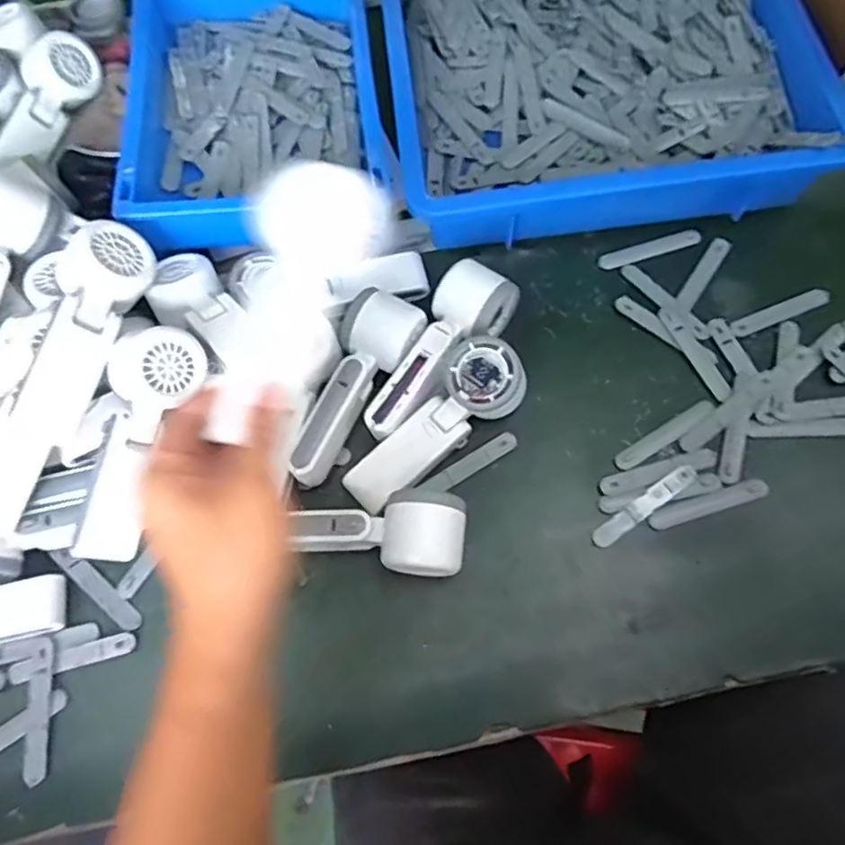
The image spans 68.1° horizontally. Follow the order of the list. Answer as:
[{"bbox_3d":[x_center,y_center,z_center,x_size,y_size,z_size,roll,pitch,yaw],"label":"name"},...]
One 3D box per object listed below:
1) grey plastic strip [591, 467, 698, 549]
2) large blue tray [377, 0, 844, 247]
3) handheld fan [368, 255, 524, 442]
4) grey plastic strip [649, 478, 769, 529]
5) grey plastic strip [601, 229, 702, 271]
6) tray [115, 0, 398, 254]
[{"bbox_3d":[0.174,0.064,0.486,0.098,0.005,0.016,-33,71,-11],"label":"grey plastic strip"},{"bbox_3d":[0.144,-0.446,0.650,0.379,0.086,0.581,-7,68,-1],"label":"large blue tray"},{"bbox_3d":[0.009,-0.059,0.511,0.058,0.044,0.166,34,73,14],"label":"handheld fan"},{"bbox_3d":[0.222,0.064,0.485,0.095,0.005,0.016,-18,68,-5],"label":"grey plastic strip"},{"bbox_3d":[0.207,-0.158,0.570,0.092,0.004,0.018,-16,67,1],"label":"grey plastic strip"},{"bbox_3d":[-0.147,-0.301,0.563,0.212,0.057,0.307,-8,68,-1],"label":"tray"}]

